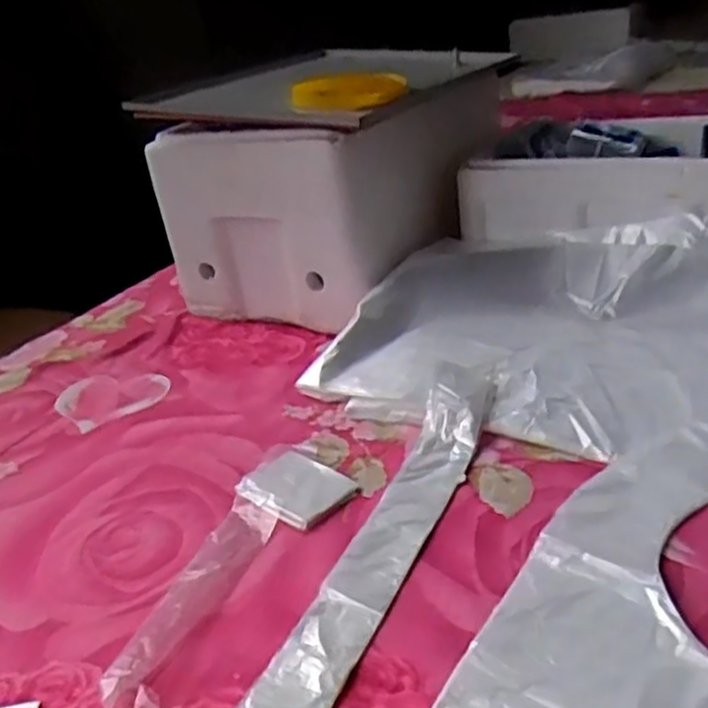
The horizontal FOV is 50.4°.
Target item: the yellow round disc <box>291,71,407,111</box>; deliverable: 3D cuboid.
[{"bbox_3d":[-0.007,-0.295,0.843,0.124,0.023,0.157,-3,27,8],"label":"yellow round disc"}]

